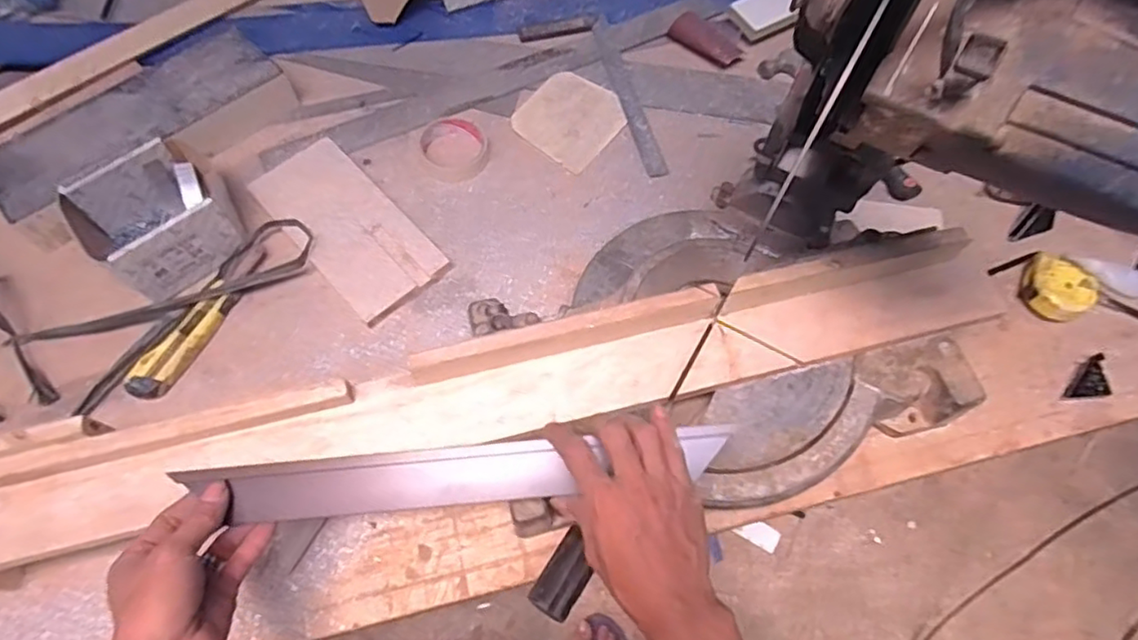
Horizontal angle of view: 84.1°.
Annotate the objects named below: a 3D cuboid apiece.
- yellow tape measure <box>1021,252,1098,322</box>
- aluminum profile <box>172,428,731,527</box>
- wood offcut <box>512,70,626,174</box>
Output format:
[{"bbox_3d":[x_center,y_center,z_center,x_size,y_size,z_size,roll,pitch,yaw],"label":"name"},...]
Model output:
[{"bbox_3d":[0.548,-0.034,0.705,0.064,0.030,0.070,24,67,11],"label":"yellow tape measure"},{"bbox_3d":[-0.086,0.119,0.497,0.416,0.030,0.047,-5,65,1],"label":"aluminum profile"},{"bbox_3d":[0.002,-0.270,0.843,0.129,0.005,0.137,35,70,15],"label":"wood offcut"}]

